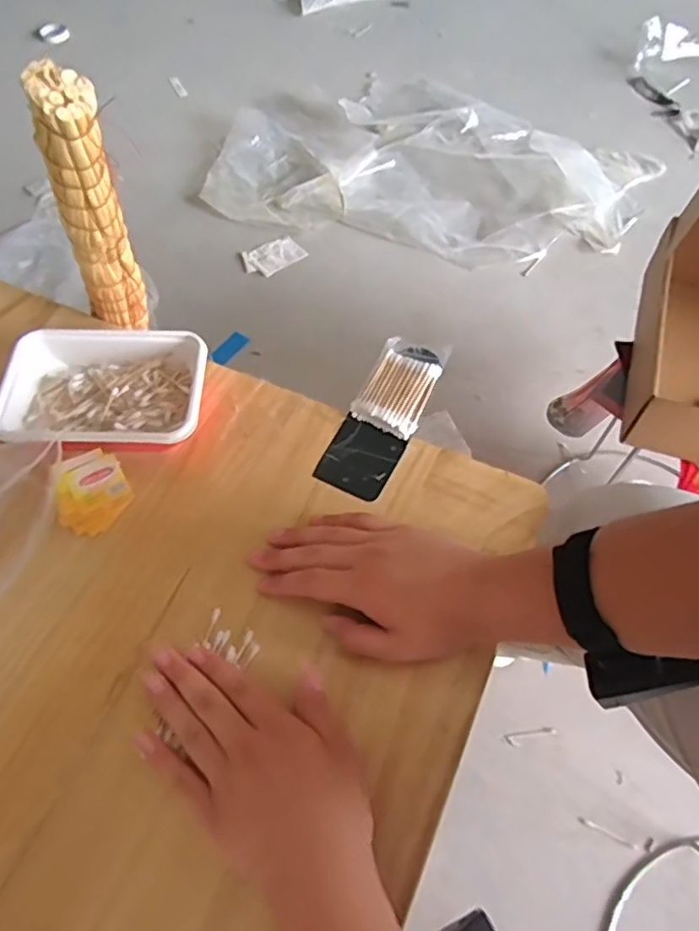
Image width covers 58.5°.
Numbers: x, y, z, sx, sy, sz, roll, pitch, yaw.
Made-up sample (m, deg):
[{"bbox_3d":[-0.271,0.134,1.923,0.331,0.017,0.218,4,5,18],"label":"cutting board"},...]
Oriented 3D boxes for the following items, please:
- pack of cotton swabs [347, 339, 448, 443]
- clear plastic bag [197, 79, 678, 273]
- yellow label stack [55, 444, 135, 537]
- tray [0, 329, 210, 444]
[{"bbox_3d":[0.047,-0.075,0.575,0.062,0.018,0.096,24,63,14],"label":"pack of cotton swabs"},{"bbox_3d":[0.195,-0.735,1.510,1.001,0.127,0.589,14,61,8],"label":"clear plastic bag"},{"bbox_3d":[-0.215,0.023,0.520,0.060,0.031,0.058,-31,64,-16],"label":"yellow label stack"},{"bbox_3d":[-0.216,-0.066,0.555,0.178,0.039,0.124,2,60,2],"label":"tray"}]

